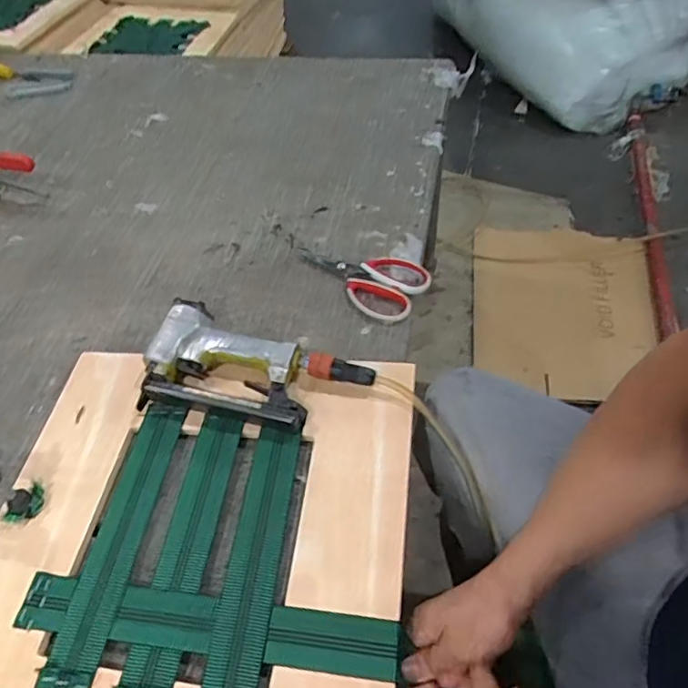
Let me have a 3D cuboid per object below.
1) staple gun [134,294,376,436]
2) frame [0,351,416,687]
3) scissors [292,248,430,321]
[{"bbox_3d":[-0.098,0.035,0.631,0.250,0.050,0.130,11,53,14],"label":"staple gun"},{"bbox_3d":[-0.142,0.190,0.530,0.395,0.026,0.402,4,51,9],"label":"frame"},{"bbox_3d":[0.021,-0.097,0.751,0.189,0.013,0.099,30,59,26],"label":"scissors"}]

